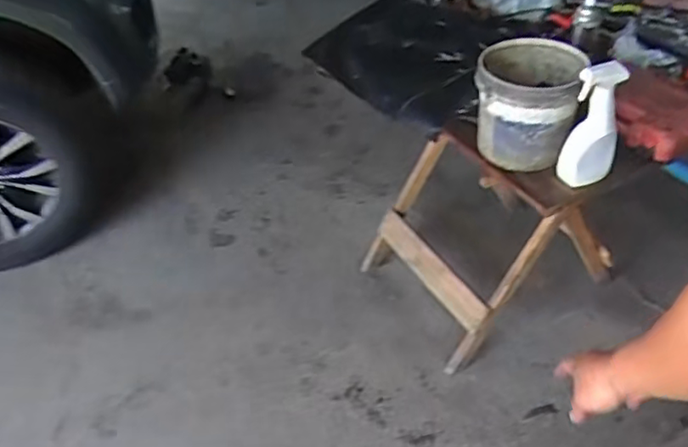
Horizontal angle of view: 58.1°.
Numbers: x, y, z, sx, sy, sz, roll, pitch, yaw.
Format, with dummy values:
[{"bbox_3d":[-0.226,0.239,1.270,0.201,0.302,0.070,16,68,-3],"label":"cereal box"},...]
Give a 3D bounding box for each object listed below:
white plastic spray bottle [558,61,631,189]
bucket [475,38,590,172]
[{"bbox_3d":[0.455,-0.180,1.122,0.092,0.245,0.079,21,47,22],"label":"white plastic spray bottle"},{"bbox_3d":[0.357,-0.238,1.235,0.186,0.215,0.229,4,41,12],"label":"bucket"}]

